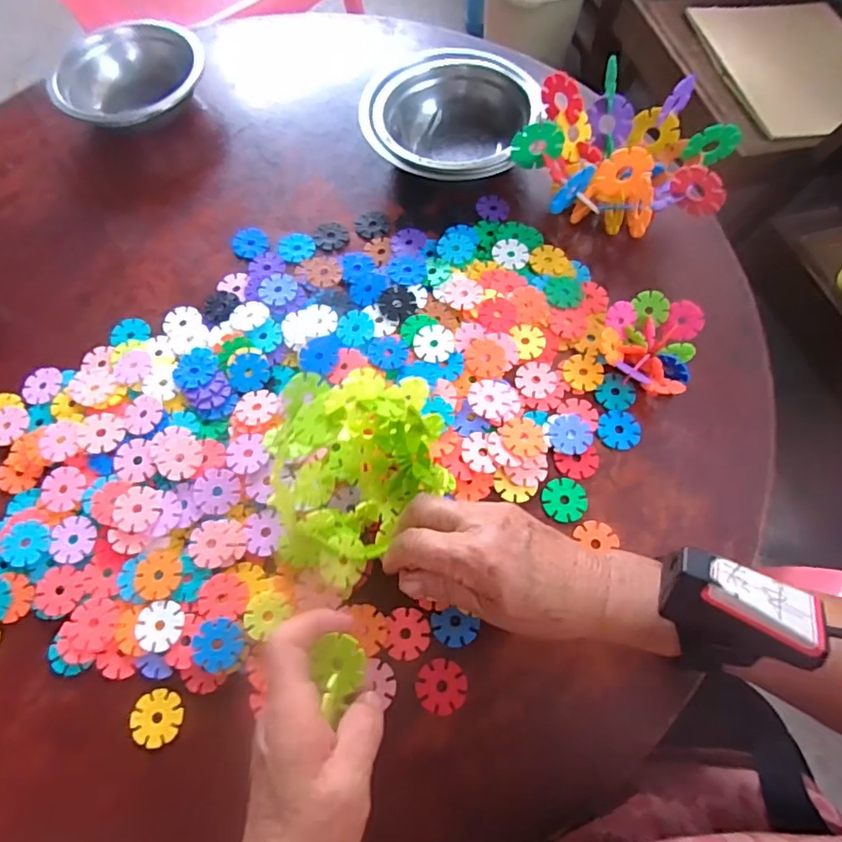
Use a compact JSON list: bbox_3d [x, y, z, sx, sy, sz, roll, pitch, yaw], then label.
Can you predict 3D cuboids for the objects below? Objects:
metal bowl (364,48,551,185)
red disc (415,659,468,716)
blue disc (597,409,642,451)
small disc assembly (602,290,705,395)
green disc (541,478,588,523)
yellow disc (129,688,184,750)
[{"bbox_3d":[0.024,-0.270,0.502,0.146,0.058,0.124,23,70,10],"label":"metal bowl"},{"bbox_3d":[0.013,0.168,0.346,0.031,0.004,0.031,0,68,1],"label":"red disc"},{"bbox_3d":[0.153,0.006,0.416,0.035,0.004,0.031,-33,71,-12],"label":"blue disc"},{"bbox_3d":[0.174,-0.058,0.424,0.069,0.035,0.080,23,70,10],"label":"small disc assembly"},{"bbox_3d":[0.105,0.058,0.398,0.032,0.004,0.032,0,68,1],"label":"green disc"},{"bbox_3d":[-0.167,0.188,0.346,0.030,0.004,0.032,0,68,1],"label":"yellow disc"}]

